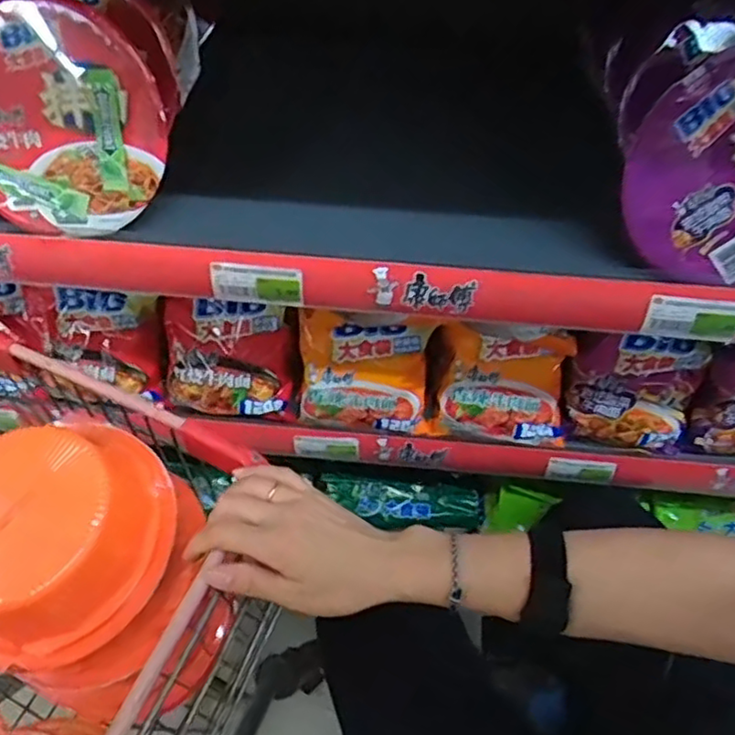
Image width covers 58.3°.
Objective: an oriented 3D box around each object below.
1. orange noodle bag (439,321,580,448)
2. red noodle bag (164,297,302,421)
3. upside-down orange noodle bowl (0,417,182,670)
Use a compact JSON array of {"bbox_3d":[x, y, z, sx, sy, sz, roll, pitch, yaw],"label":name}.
[{"bbox_3d":[0.158,0.019,0.758,0.143,0.133,0.045,8,16,3],"label":"orange noodle bag"},{"bbox_3d":[-0.156,-0.012,0.771,0.152,0.142,0.048,2,13,0],"label":"red noodle bag"},{"bbox_3d":[-0.223,0.119,0.475,0.160,0.079,0.141,-23,58,-16],"label":"upside-down orange noodle bowl"}]

